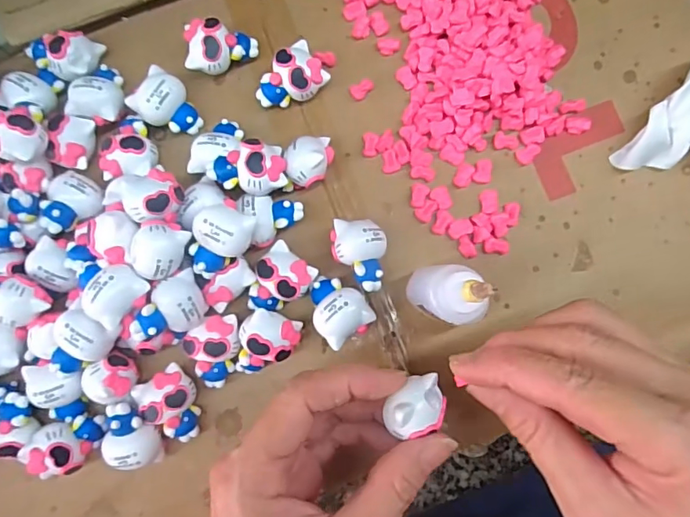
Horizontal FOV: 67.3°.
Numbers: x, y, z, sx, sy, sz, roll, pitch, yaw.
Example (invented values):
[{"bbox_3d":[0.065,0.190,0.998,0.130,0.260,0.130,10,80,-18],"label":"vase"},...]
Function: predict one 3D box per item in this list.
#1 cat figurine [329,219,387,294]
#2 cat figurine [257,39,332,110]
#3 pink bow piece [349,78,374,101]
[{"bbox_3d":[0.006,-0.001,0.249,0.025,0.024,0.032,3,84,2],"label":"cat figurine"},{"bbox_3d":[-0.028,-0.089,0.261,0.034,0.020,0.024,-39,84,-3],"label":"cat figurine"},{"bbox_3d":[0.009,-0.088,0.269,0.013,0.004,0.009,-27,85,-3],"label":"pink bow piece"}]

